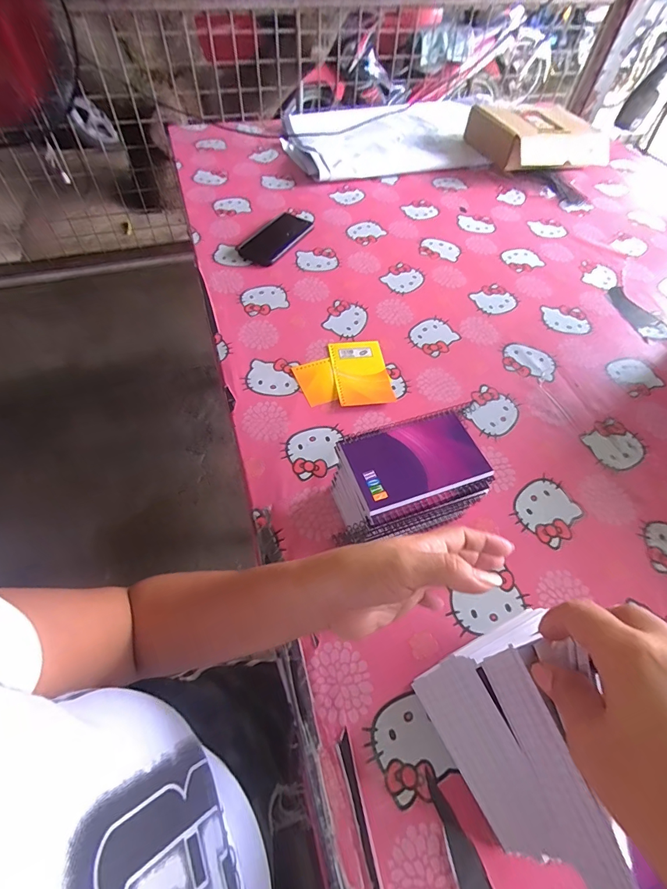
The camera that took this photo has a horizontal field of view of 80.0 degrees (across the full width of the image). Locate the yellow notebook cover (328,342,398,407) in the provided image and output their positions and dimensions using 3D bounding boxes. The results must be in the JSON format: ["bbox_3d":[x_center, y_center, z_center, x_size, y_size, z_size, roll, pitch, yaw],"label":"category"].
[{"bbox_3d":[0.040,-0.109,0.593,0.080,0.005,0.126,-7,57,-7],"label":"yellow notebook cover"}]

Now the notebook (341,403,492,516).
[{"bbox_3d":[0.081,0.012,0.390,0.129,0.011,0.083,-17,59,-13],"label":"notebook"}]

